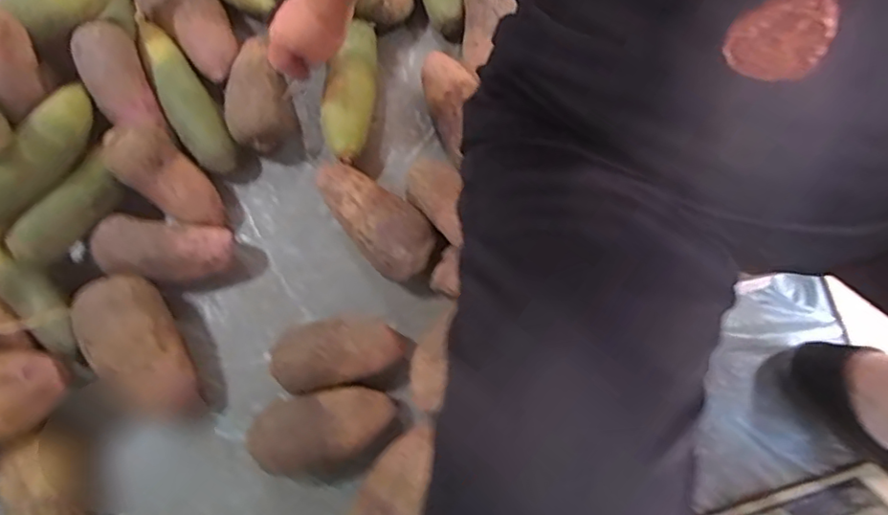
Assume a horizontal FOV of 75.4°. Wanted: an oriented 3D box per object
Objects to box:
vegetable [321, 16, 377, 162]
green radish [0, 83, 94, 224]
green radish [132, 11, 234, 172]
[{"bbox_3d":[-0.111,-0.204,0.703,0.065,0.051,0.190,5,73,1],"label":"vegetable"},{"bbox_3d":[-0.429,-0.109,0.600,0.053,0.048,0.195,18,57,4],"label":"green radish"},{"bbox_3d":[-0.311,-0.202,0.685,0.049,0.045,0.212,-26,75,-8],"label":"green radish"}]

